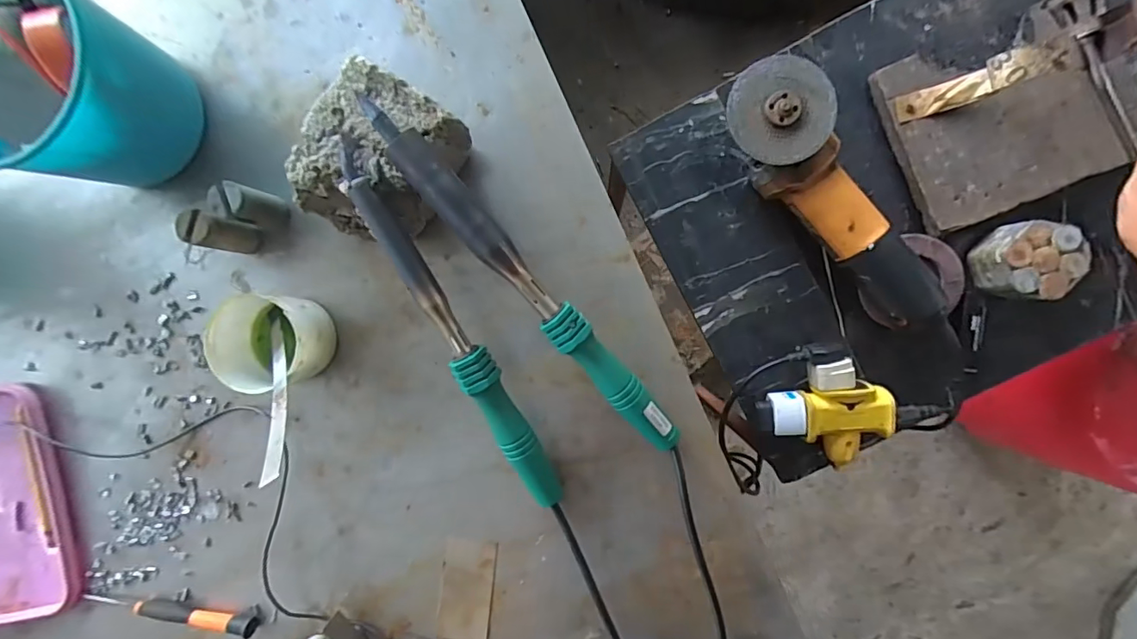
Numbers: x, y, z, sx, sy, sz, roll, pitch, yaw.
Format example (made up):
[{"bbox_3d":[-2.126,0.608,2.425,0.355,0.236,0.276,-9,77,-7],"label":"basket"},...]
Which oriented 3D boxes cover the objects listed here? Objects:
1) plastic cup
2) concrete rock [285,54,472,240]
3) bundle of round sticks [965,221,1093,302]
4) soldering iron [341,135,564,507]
[{"bbox_3d":[-0.209,0.016,0.357,0.067,0.053,0.065,2,93,3],"label":"plastic cup"},{"bbox_3d":[-0.126,-0.104,0.345,0.082,0.073,0.106,32,94,1],"label":"concrete rock"},{"bbox_3d":[0.446,-0.057,0.490,0.081,0.046,0.072,4,93,3],"label":"bundle of round sticks"},{"bbox_3d":[-0.072,0.015,0.333,0.024,0.023,0.266,-27,105,4],"label":"soldering iron"}]

